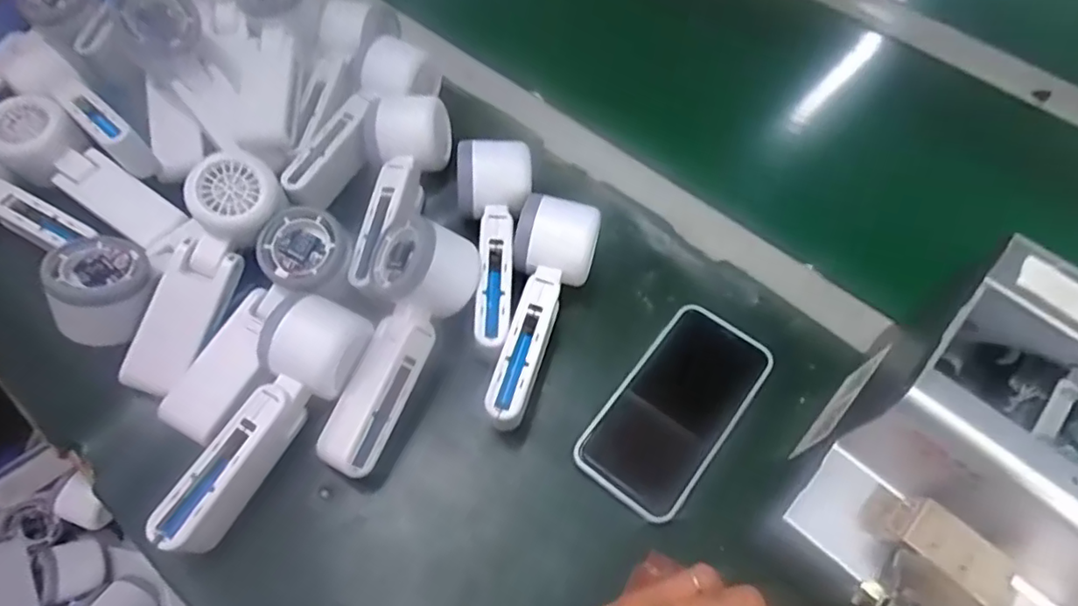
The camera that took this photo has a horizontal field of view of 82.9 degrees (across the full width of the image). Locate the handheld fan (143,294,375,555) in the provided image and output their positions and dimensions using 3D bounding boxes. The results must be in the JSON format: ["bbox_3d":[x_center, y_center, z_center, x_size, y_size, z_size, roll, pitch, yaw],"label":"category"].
[{"bbox_3d":[-0.166,0.071,0.372,0.051,0.043,0.163,23,63,11],"label":"handheld fan"}]

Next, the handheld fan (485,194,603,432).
[{"bbox_3d":[0.000,0.008,0.414,0.052,0.058,0.157,13,62,6],"label":"handheld fan"}]

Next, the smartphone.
[{"bbox_3d":[0.093,0.069,0.411,0.075,0.012,0.145,35,66,16],"label":"smartphone"}]

